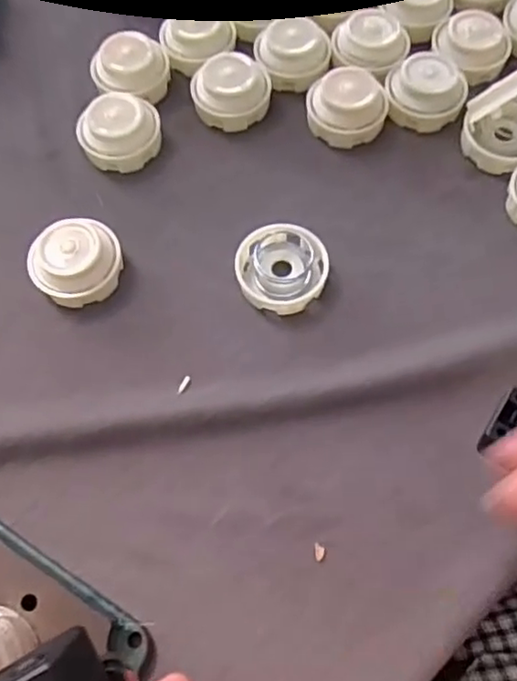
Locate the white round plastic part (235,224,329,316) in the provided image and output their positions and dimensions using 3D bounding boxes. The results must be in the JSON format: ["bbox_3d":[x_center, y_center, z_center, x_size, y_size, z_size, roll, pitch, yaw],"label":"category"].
[{"bbox_3d":[0.016,-0.050,0.441,0.063,0.028,0.058,0,66,0],"label":"white round plastic part"}]

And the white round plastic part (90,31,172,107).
[{"bbox_3d":[-0.102,-0.222,0.513,0.053,0.034,0.050,0,66,0],"label":"white round plastic part"}]

